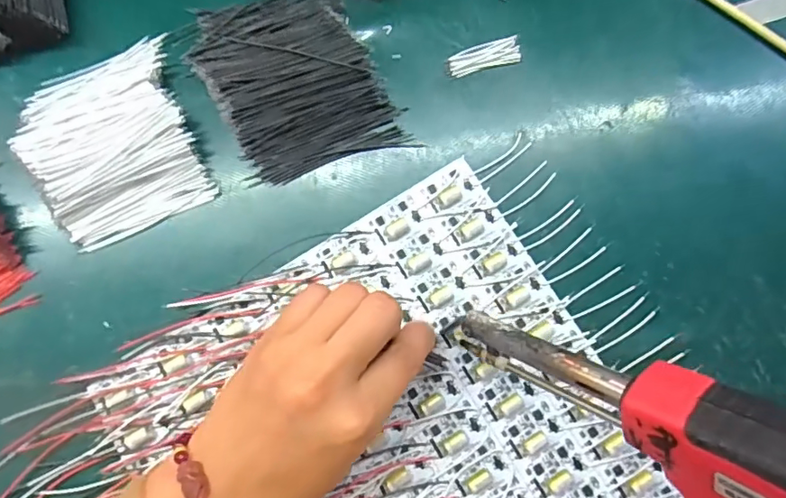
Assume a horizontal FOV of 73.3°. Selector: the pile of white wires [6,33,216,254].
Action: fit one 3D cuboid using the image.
[{"bbox_3d":[-0.162,-0.062,0.301,0.087,0.020,0.105,-22,82,-4],"label":"pile of white wires"}]

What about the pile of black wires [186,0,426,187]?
[{"bbox_3d":[-0.058,-0.100,0.308,0.092,0.016,0.118,-25,82,-4],"label":"pile of black wires"}]

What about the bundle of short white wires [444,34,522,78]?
[{"bbox_3d":[0.054,-0.115,0.315,0.045,0.004,0.017,-13,81,-2],"label":"bundle of short white wires"}]

